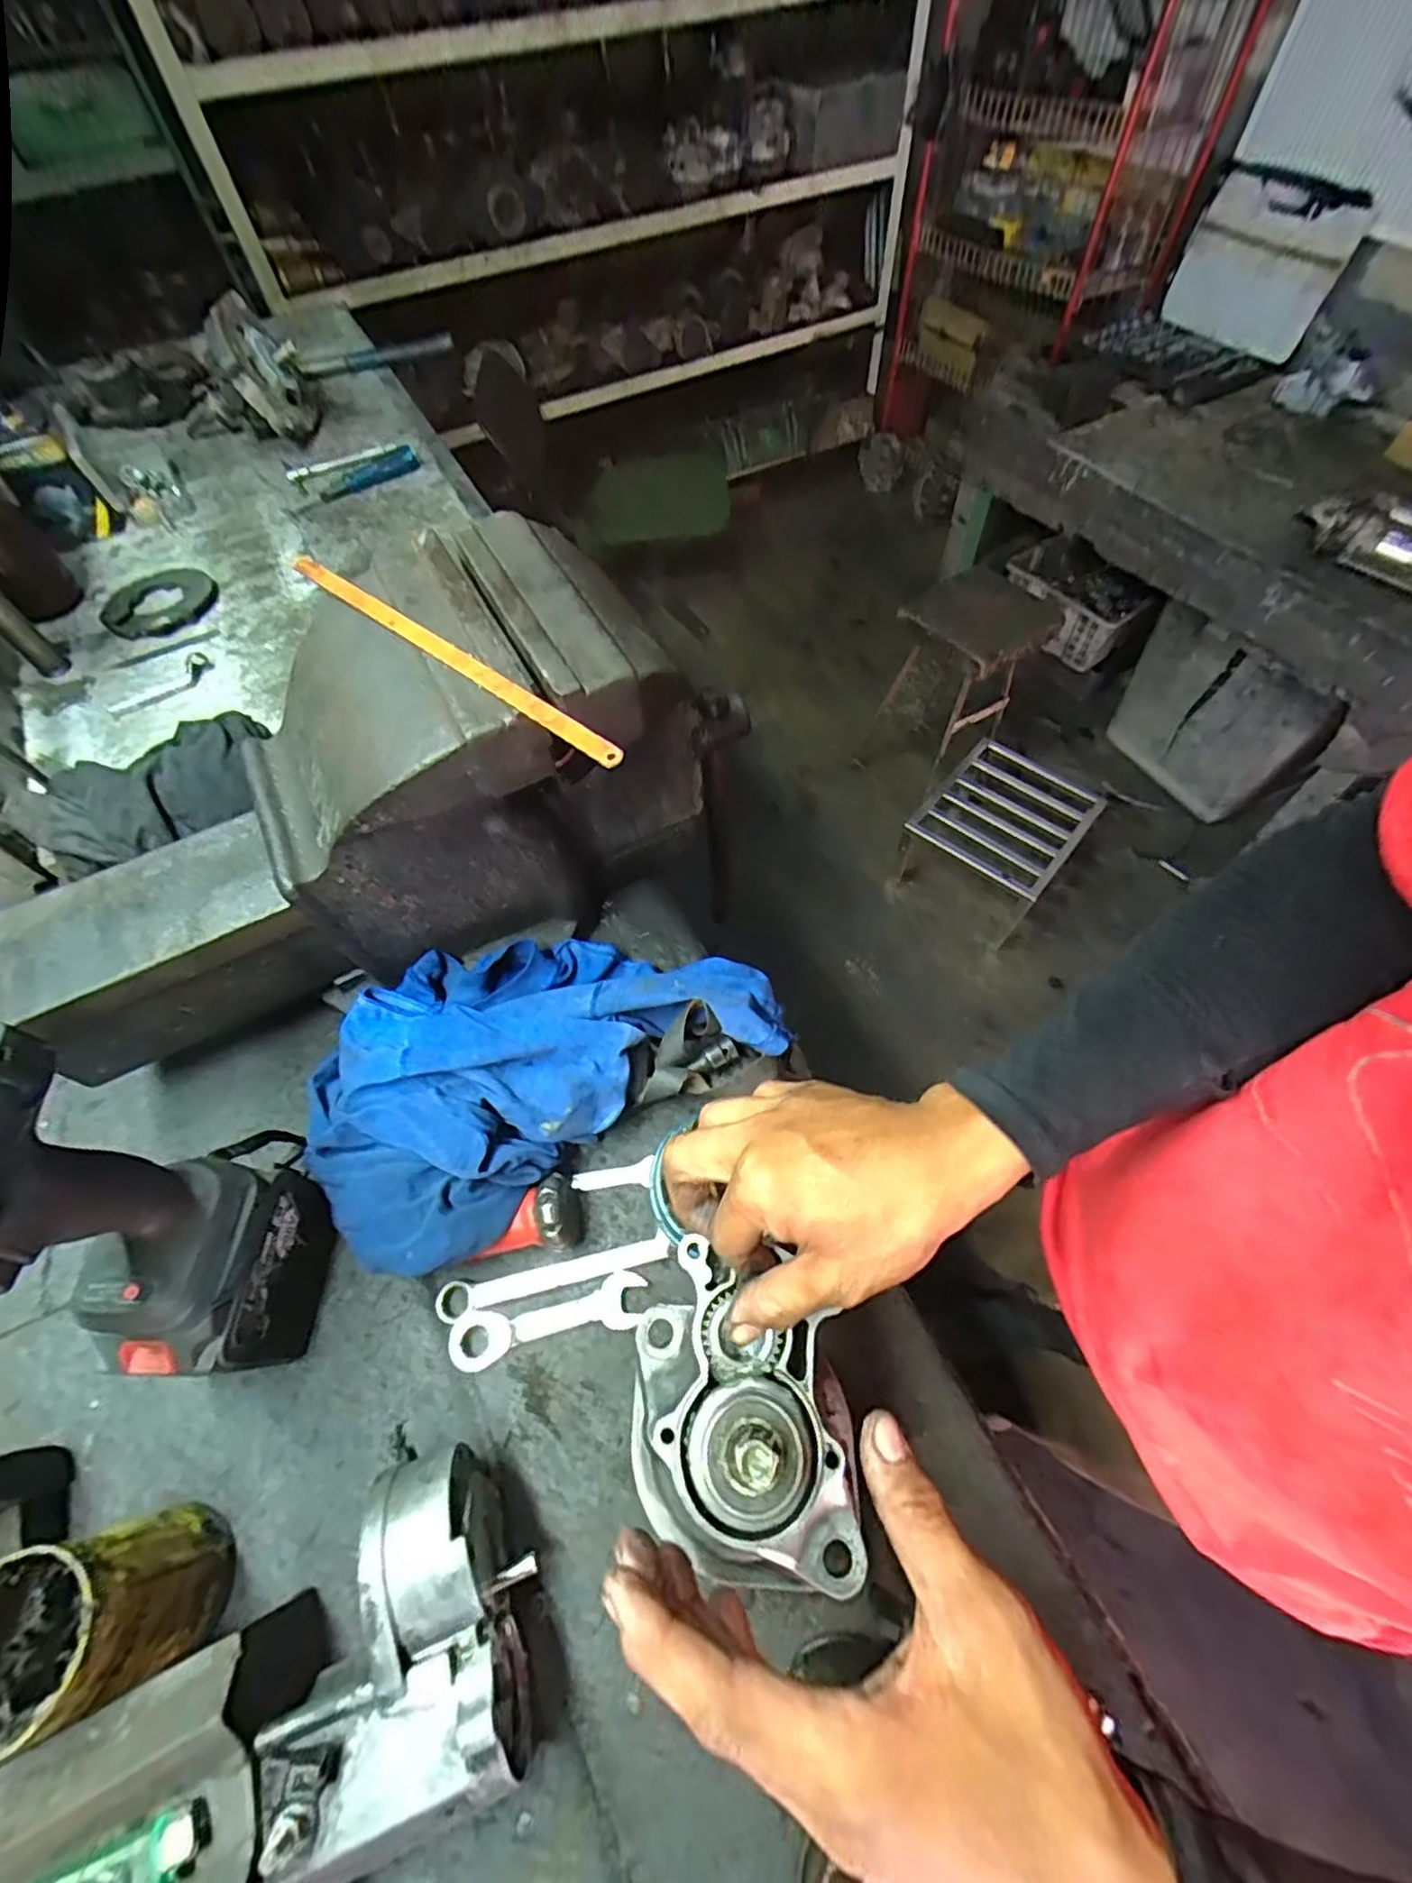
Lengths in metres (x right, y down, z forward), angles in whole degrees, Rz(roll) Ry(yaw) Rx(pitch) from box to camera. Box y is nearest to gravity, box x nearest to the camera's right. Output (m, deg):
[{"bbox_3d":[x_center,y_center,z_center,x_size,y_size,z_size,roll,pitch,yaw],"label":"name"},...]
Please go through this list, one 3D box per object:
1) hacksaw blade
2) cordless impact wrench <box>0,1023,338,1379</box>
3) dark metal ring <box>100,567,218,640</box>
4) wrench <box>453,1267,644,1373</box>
[{"bbox_3d":[-0.158,-0.173,0.395,0.299,0.004,0.014,35,84,22],"label":"hacksaw blade"},{"bbox_3d":[-0.303,0.153,0.353,0.079,0.283,0.150,6,61,5],"label":"cordless impact wrench"},{"bbox_3d":[-0.662,-0.416,0.808,0.115,0.018,0.143,-2,60,1],"label":"dark metal ring"},{"bbox_3d":[-0.106,0.256,0.453,0.130,0.010,0.035,-12,61,-5],"label":"wrench"}]

